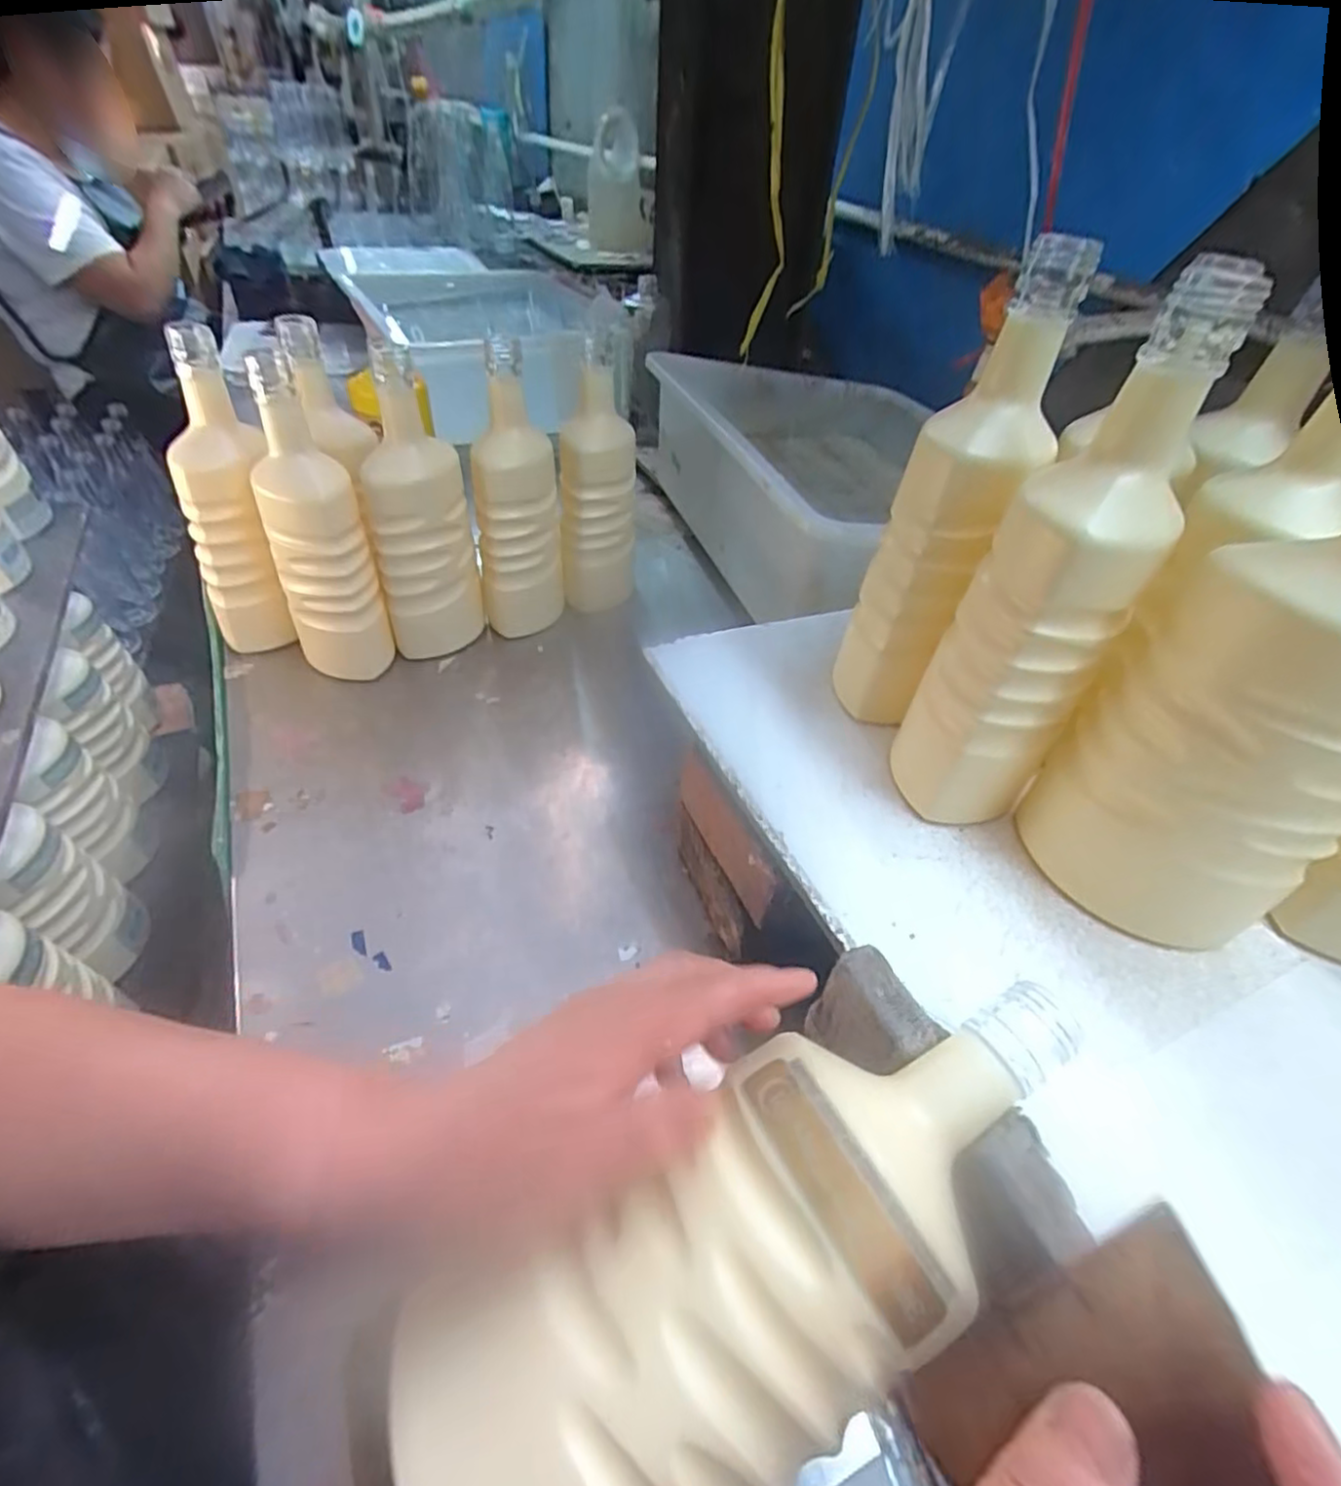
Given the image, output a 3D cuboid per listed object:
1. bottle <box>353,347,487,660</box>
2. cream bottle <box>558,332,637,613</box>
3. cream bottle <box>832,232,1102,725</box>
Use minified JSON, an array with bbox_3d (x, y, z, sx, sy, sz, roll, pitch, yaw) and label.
[{"bbox_3d":[-0.228,-0.198,0.607,0.087,0.257,0.071,-16,47,-21],"label":"bottle"},{"bbox_3d":[-0.073,-0.247,0.676,0.072,0.245,0.062,2,43,-3],"label":"cream bottle"},{"bbox_3d":[0.155,-0.120,0.388,0.075,0.253,0.082,18,48,14],"label":"cream bottle"}]

